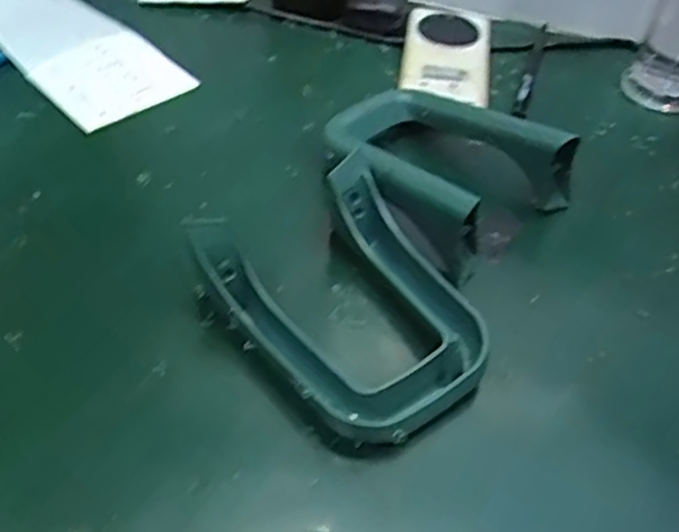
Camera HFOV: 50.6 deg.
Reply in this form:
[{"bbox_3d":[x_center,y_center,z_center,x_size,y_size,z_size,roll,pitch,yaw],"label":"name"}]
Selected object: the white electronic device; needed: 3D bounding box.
[{"bbox_3d":[0.095,-0.188,0.635,0.075,0.022,0.140,9,46,4],"label":"white electronic device"}]

